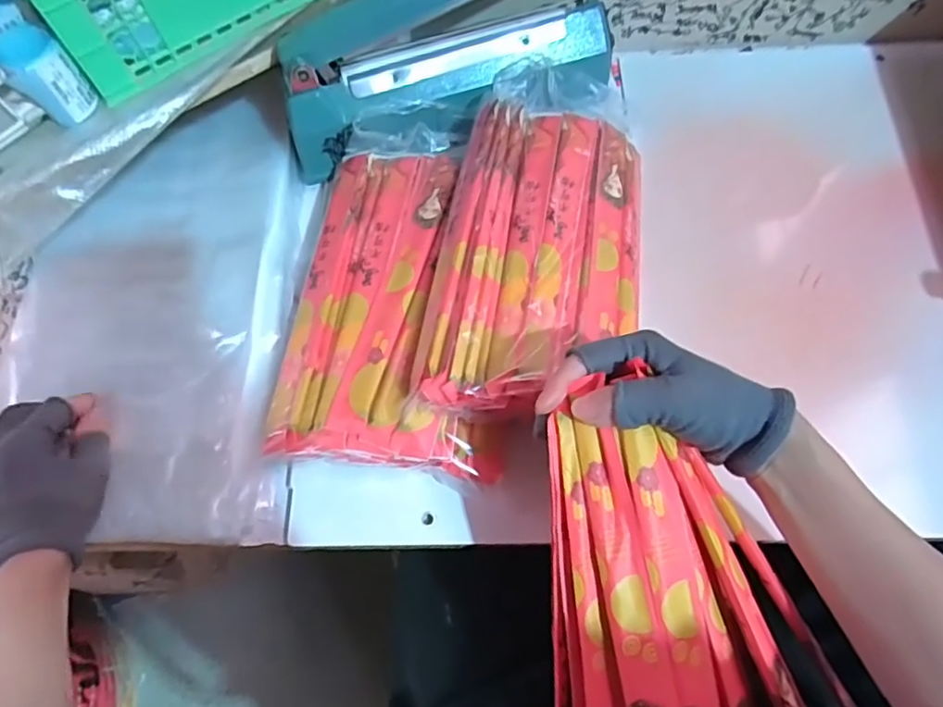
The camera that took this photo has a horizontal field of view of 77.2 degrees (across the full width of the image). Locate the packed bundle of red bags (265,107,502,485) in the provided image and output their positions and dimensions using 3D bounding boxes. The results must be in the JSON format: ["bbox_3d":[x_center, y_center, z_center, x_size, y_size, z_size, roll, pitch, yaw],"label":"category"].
[{"bbox_3d":[-0.061,-0.069,0.478,0.161,0.033,0.320,2,65,1],"label":"packed bundle of red bags"}]

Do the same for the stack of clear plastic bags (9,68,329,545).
[{"bbox_3d":[-0.262,-0.058,0.510,0.232,0.027,0.419,-1,65,0],"label":"stack of clear plastic bags"}]

